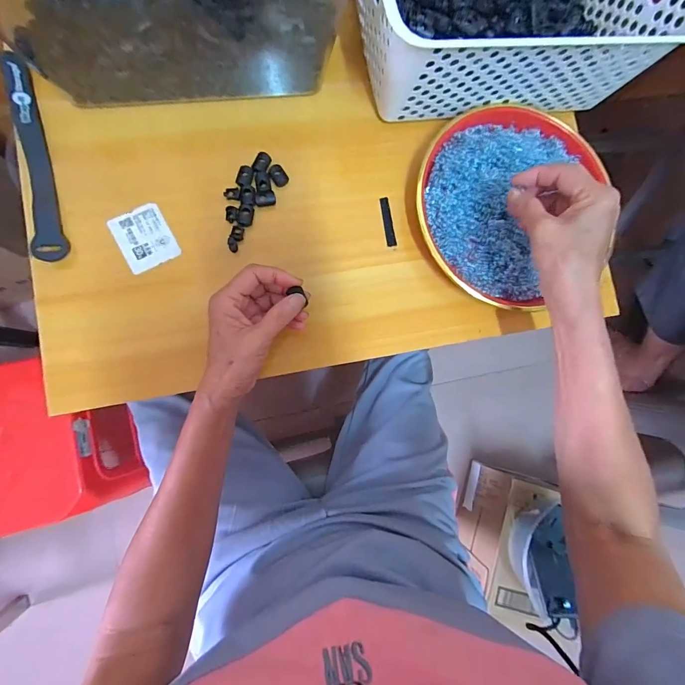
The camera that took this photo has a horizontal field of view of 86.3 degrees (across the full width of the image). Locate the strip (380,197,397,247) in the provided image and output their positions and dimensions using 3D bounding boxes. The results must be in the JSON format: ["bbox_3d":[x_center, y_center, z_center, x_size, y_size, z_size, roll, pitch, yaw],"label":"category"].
[{"bbox_3d":[0.049,-0.128,0.388,0.010,0.004,0.053,-9,87,-8],"label":"strip"}]

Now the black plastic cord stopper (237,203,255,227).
[{"bbox_3d":[-0.096,-0.127,0.364,0.014,0.006,0.023,7,85,-7],"label":"black plastic cord stopper"}]

